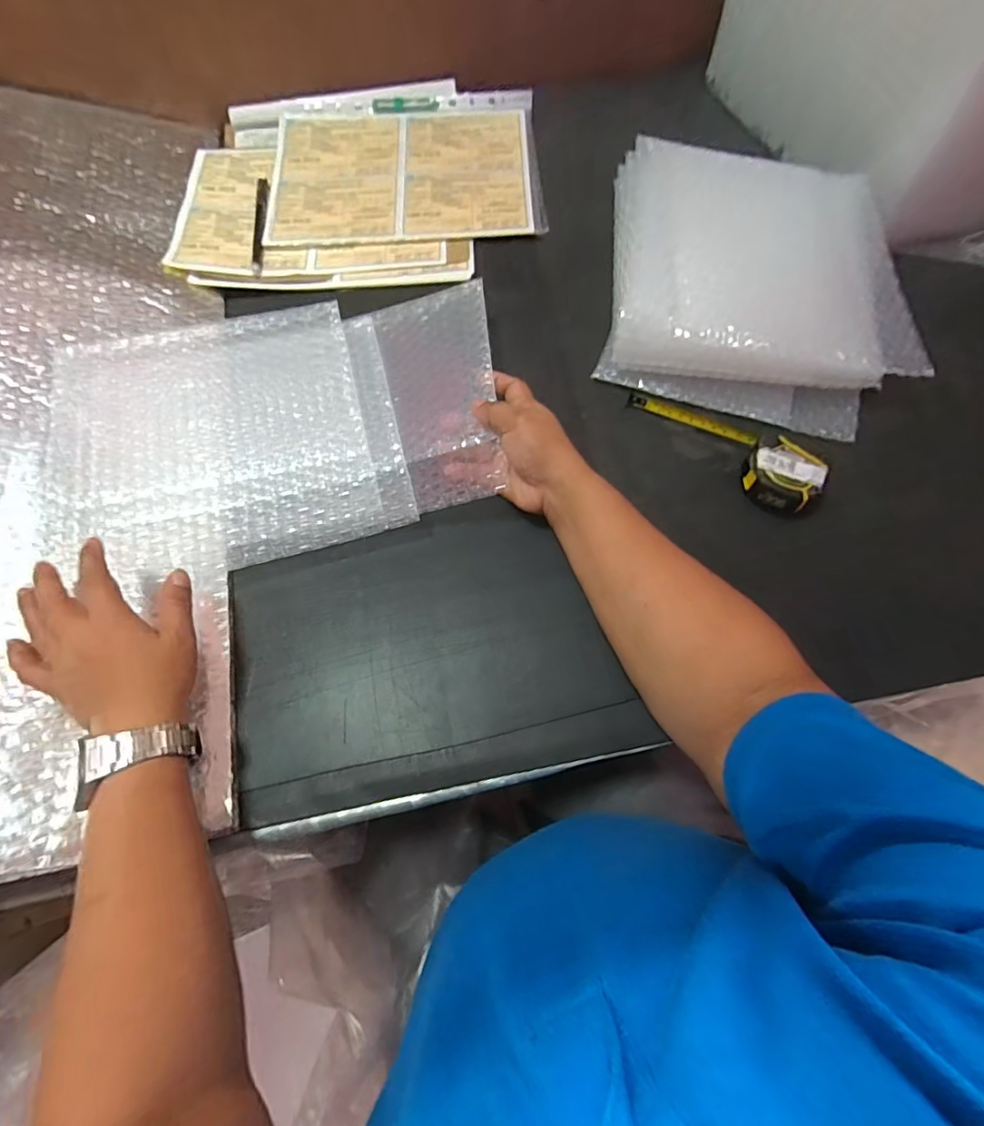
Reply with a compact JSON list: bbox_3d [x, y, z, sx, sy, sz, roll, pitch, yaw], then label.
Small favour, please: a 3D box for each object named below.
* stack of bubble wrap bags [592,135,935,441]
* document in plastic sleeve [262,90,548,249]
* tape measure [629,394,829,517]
[{"bbox_3d":[0.248,-0.262,0.479,0.274,0.075,0.283,8,69,6],"label":"stack of bubble wrap bags"},{"bbox_3d":[-0.100,-0.458,0.607,0.304,0.008,0.228,-3,71,0],"label":"document in plastic sleeve"},{"bbox_3d":[0.203,-0.111,0.446,0.068,0.031,0.171,-42,72,-13],"label":"tape measure"}]

